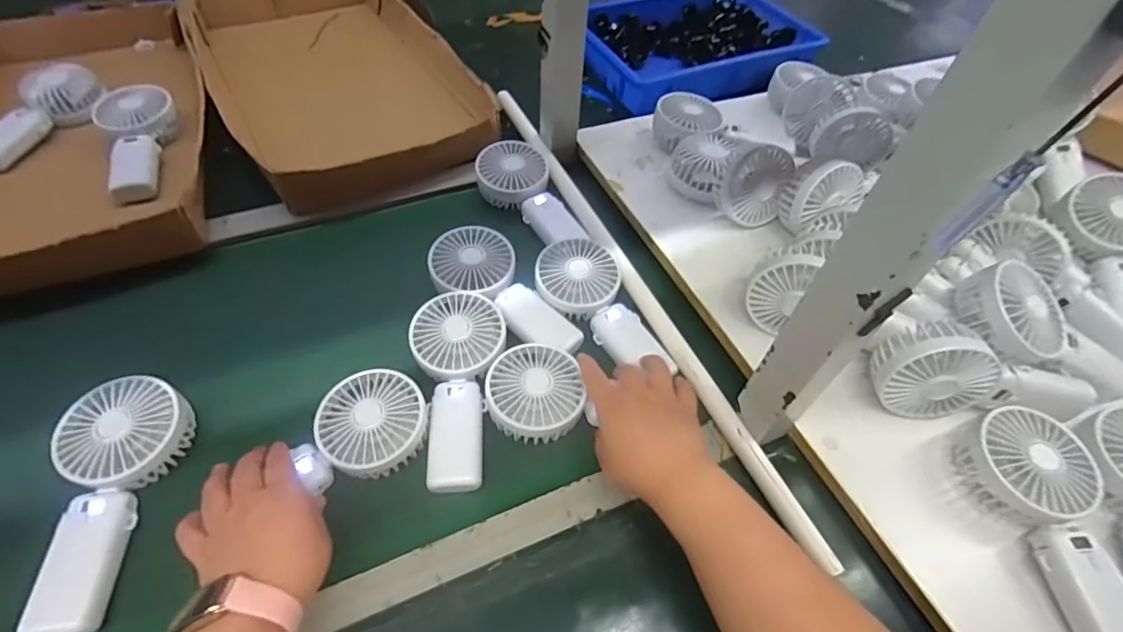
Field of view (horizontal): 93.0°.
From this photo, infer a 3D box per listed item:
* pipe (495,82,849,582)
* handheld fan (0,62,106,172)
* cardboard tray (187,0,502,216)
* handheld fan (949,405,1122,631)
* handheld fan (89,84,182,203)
[{"bbox_3d":[0.065,-0.057,0.581,0.019,0.019,0.677,-18,56,-17],"label":"pipe"},{"bbox_3d":[-0.675,-0.254,0.685,0.049,0.060,0.169,11,53,5],"label":"handheld fan"},{"bbox_3d":[-0.328,-0.354,0.783,0.327,0.056,0.526,-24,58,-21],"label":"cardboard tray"},{"bbox_3d":[0.383,0.162,0.405,0.083,0.045,0.187,-4,53,-7],"label":"handheld fan"},{"bbox_3d":[-0.527,-0.207,0.656,0.085,0.041,0.171,-11,66,-12],"label":"handheld fan"}]

